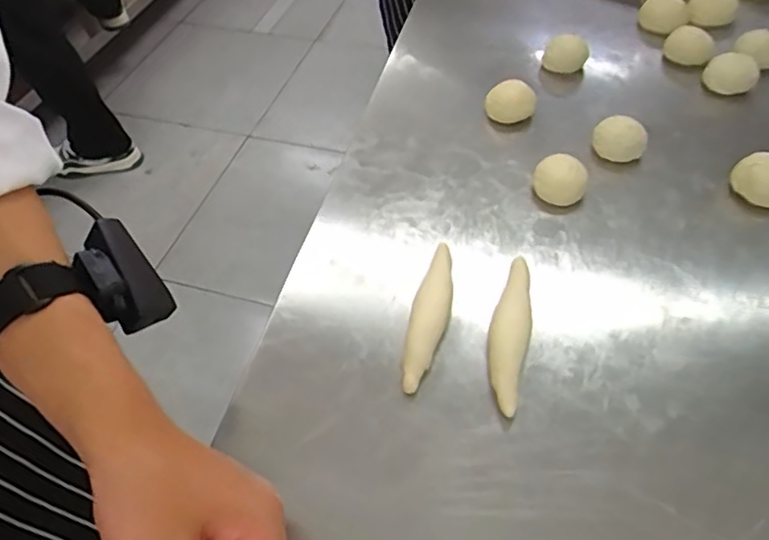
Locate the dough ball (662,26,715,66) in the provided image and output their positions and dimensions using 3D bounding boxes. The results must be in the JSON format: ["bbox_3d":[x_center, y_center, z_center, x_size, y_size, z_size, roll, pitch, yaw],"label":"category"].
[{"bbox_3d":[0.359,-0.262,0.678,0.054,0.034,0.046,20,55,18],"label":"dough ball"}]

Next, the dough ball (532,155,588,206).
[{"bbox_3d":[0.165,-0.082,0.542,0.051,0.037,0.041,16,54,15],"label":"dough ball"}]

